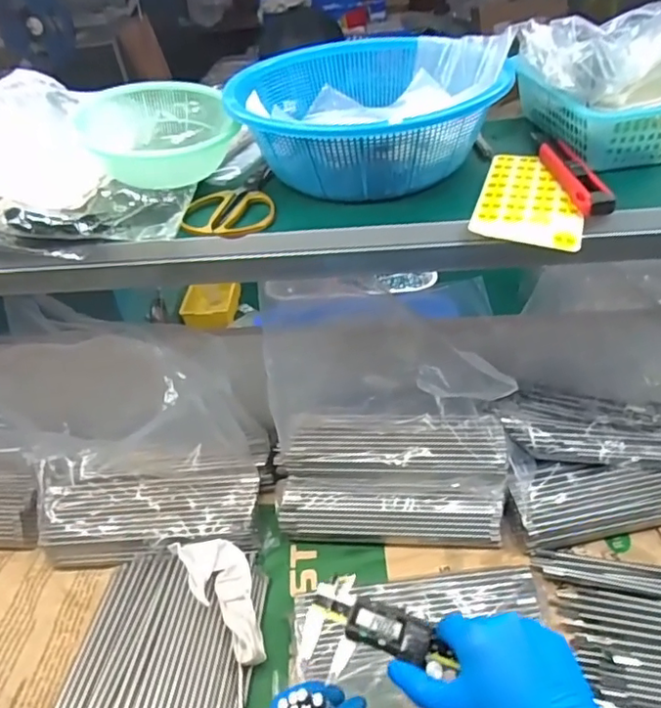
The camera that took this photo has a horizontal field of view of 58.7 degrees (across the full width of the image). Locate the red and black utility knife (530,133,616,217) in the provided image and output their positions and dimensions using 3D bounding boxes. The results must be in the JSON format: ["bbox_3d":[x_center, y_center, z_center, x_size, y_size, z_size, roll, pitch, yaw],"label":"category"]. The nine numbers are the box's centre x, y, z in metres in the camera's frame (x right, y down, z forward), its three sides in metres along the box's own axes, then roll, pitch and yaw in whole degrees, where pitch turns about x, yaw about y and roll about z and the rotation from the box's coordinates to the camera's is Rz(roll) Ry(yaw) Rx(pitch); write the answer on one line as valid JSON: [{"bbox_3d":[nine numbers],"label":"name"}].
[{"bbox_3d":[0.226,-0.175,0.557,0.029,0.016,0.160,-5,40,3],"label":"red and black utility knife"}]

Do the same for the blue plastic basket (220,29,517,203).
[{"bbox_3d":[0.040,-0.249,0.606,0.267,0.085,0.247,9,43,19],"label":"blue plastic basket"}]

